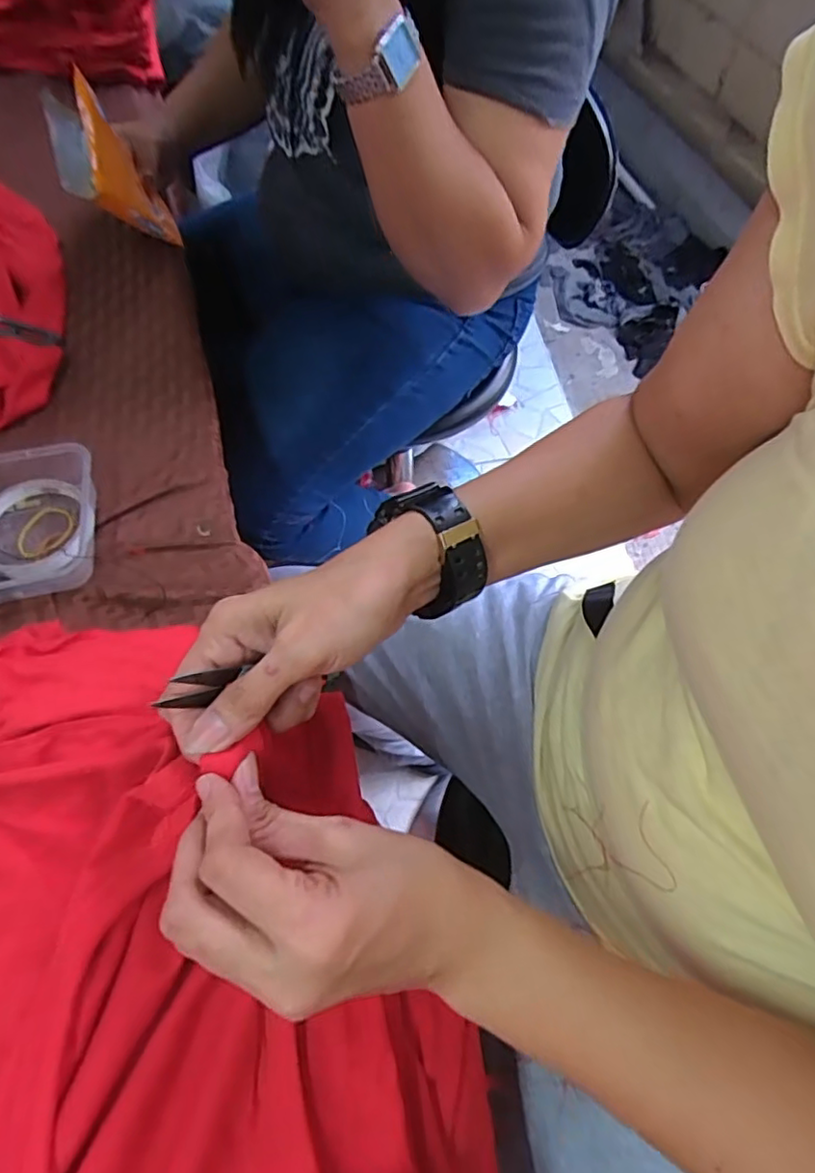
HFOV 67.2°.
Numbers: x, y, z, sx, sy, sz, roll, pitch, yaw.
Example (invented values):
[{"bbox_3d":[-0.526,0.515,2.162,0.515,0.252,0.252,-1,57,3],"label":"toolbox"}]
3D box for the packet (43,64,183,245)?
[{"bbox_3d":[-0.262,-0.356,0.554,0.070,0.149,0.084,-19,65,-8],"label":"packet"}]

